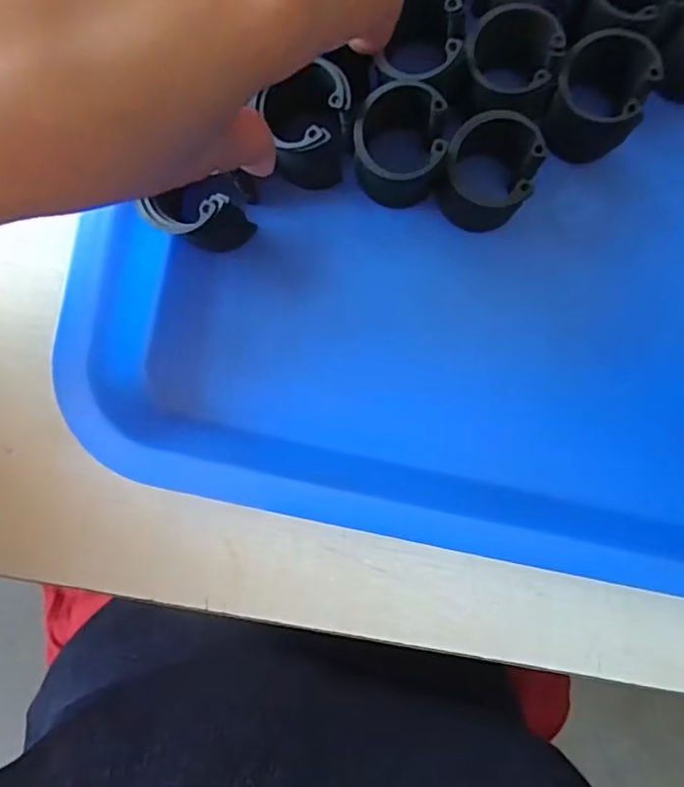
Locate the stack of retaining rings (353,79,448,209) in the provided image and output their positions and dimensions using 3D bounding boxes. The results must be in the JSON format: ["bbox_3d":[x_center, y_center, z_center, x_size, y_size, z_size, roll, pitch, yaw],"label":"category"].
[{"bbox_3d":[0.023,-0.098,0.229,0.037,0.040,0.035,21,92,-5],"label":"stack of retaining rings"}]

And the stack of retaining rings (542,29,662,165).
[{"bbox_3d":[0.101,-0.117,0.228,0.035,0.035,0.038,-37,95,-1],"label":"stack of retaining rings"}]

